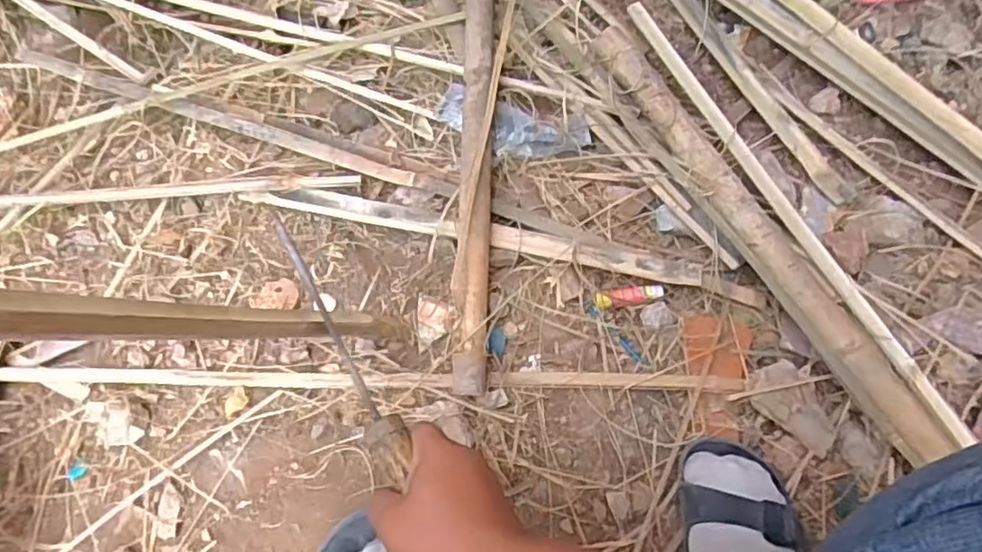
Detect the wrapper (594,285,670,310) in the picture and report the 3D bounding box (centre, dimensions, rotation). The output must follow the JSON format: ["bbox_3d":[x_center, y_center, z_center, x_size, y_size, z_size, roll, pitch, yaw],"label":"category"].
[{"bbox_3d":[0.156,0.022,0.696,0.075,0.018,0.020,-7,69,-2],"label":"wrapper"}]

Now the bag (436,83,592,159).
[{"bbox_3d":[0.024,-0.174,0.736,0.187,0.029,0.082,12,69,5],"label":"bag"}]

